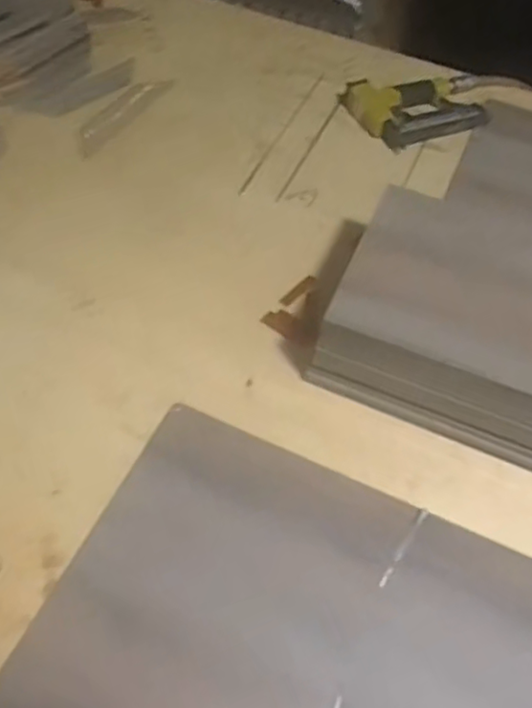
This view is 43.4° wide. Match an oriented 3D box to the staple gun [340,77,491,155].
[{"bbox_3d":[0.261,-0.410,1.091,0.249,0.040,0.155,-15,56,-15],"label":"staple gun"}]

